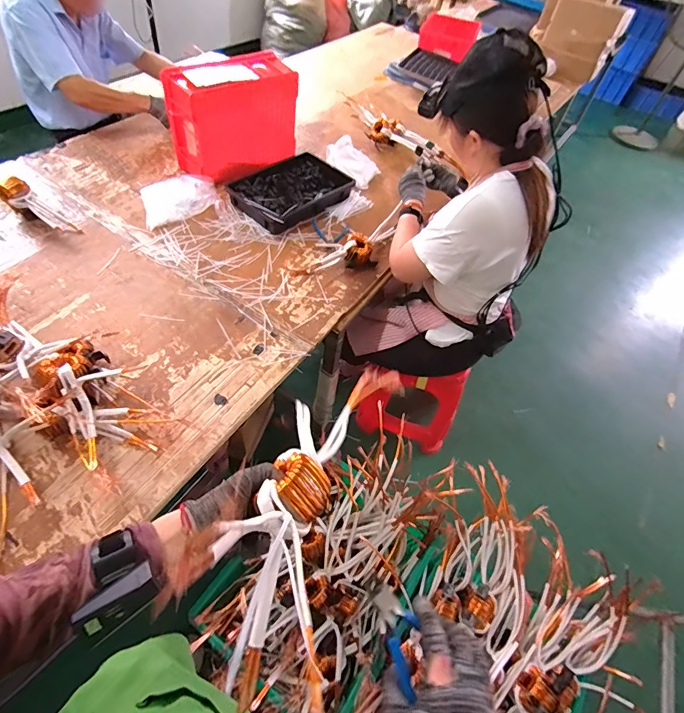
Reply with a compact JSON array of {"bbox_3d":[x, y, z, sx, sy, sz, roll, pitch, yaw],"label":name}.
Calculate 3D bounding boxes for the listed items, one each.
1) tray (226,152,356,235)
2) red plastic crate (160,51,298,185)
[{"bbox_3d":[-0.156,-0.544,1.309,0.254,0.057,0.396,41,59,21],"label":"tray"},{"bbox_3d":[-0.330,-0.768,1.303,0.411,0.286,0.171,-35,65,-27],"label":"red plastic crate"}]

